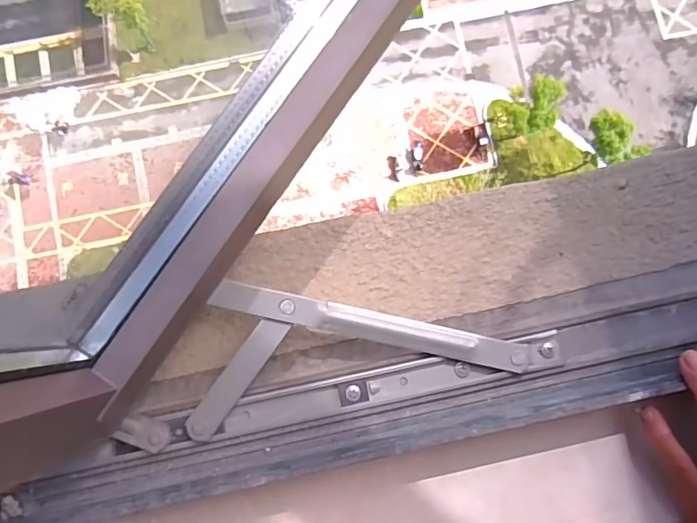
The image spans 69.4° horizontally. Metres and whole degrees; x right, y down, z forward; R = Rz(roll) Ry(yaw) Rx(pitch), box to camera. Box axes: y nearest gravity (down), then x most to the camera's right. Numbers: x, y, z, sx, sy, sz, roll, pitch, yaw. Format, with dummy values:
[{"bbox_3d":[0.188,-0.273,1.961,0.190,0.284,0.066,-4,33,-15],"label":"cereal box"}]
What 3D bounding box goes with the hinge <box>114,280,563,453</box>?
[{"bbox_3d":[-0.008,0.050,0.322,0.262,0.033,0.086,-12,83,-2],"label":"hinge"}]

